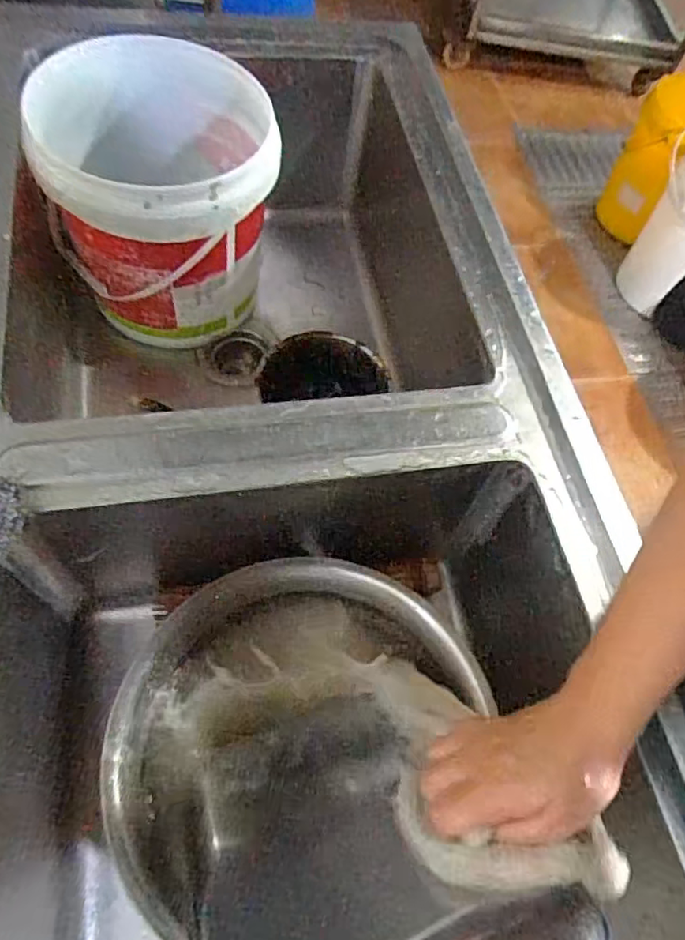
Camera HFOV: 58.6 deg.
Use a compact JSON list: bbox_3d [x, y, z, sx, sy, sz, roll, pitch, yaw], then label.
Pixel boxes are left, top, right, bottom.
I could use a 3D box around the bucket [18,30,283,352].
[{"bbox_3d":[-0.201,-0.299,0.702,0.243,0.257,0.209,-6,62,-13],"label":"bucket"}]

